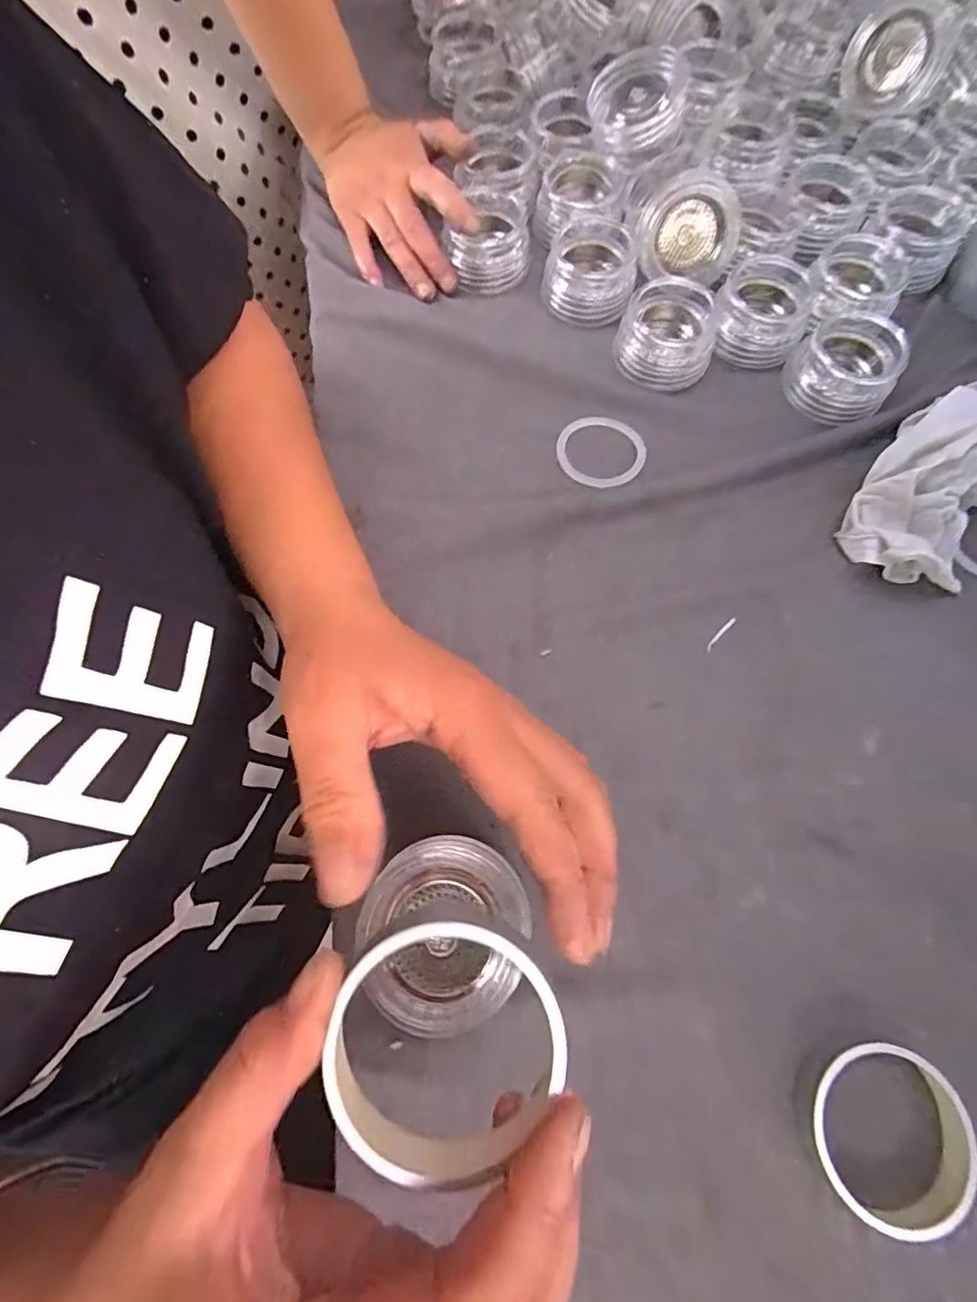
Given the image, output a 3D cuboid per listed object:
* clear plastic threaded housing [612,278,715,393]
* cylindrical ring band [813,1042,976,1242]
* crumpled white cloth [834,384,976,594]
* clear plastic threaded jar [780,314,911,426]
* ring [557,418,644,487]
[{"bbox_3d":[0.115,-0.205,0.360,0.059,0.032,0.057,12,73,6],"label":"clear plastic threaded housing"},{"bbox_3d":[0.165,0.199,0.230,0.057,0.022,0.064,16,73,7],"label":"cylindrical ring band"},{"bbox_3d":[0.268,-0.092,0.308,0.144,0.045,0.099,-37,74,-10],"label":"crumpled white cloth"},{"bbox_3d":[0.222,-0.178,0.344,0.059,0.032,0.063,-1,72,2],"label":"clear plastic threaded jar"},{"bbox_3d":[0.071,-0.126,0.346,0.055,0.004,0.054,-1,72,2],"label":"ring"}]

